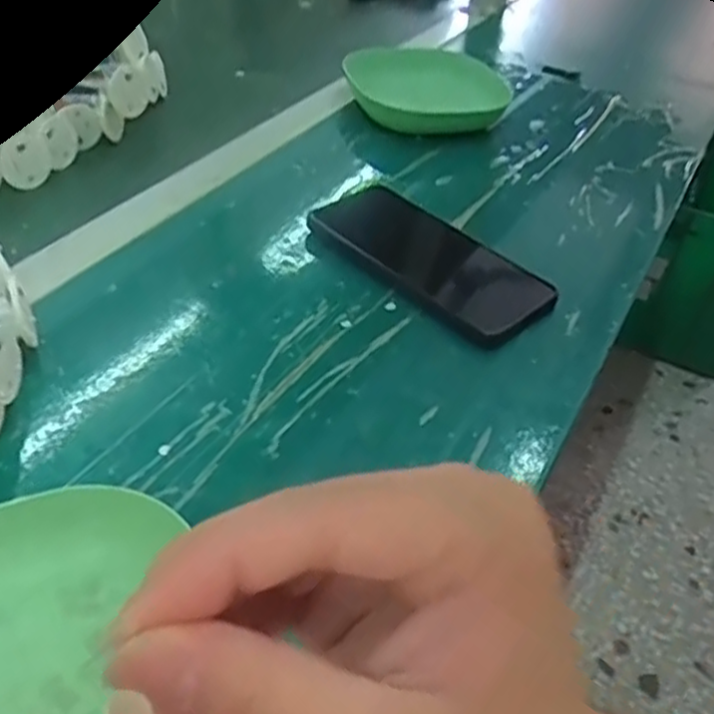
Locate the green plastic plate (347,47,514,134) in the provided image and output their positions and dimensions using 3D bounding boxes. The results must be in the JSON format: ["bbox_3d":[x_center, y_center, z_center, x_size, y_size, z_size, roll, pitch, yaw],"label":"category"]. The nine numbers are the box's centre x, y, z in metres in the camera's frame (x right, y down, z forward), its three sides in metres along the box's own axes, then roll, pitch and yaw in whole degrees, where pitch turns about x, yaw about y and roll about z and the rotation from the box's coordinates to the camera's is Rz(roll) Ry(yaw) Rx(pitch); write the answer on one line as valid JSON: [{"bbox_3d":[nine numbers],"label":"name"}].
[{"bbox_3d":[0.069,-0.247,0.689,0.141,0.040,0.131,2,40,-2],"label":"green plastic plate"}]

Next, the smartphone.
[{"bbox_3d":[0.043,-0.068,0.497,0.169,0.015,0.079,34,49,29],"label":"smartphone"}]

